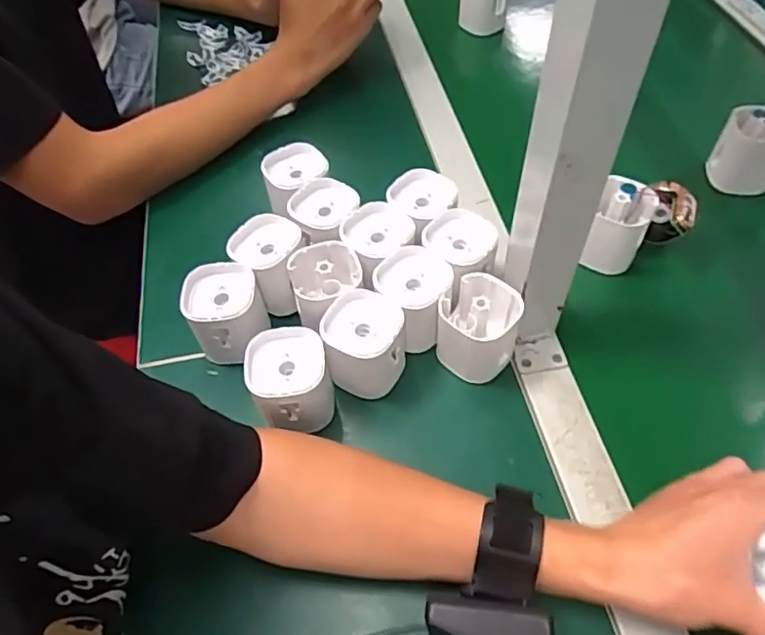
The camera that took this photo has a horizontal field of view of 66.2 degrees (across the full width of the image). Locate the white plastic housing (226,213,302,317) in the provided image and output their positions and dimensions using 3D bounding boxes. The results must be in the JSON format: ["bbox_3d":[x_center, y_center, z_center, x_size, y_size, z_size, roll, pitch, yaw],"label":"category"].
[{"bbox_3d":[-0.094,-0.043,0.490,0.053,0.062,0.058,-1,56,2],"label":"white plastic housing"}]

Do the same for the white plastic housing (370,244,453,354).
[{"bbox_3d":[0.027,-0.013,0.466,0.057,0.066,0.055,-1,56,2],"label":"white plastic housing"}]

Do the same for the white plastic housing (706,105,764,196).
[{"bbox_3d":[0.354,-0.159,0.569,0.059,0.075,0.052,27,61,19],"label":"white plastic housing"}]

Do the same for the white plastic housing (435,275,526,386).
[{"bbox_3d":[0.072,0.011,0.446,0.056,0.068,0.061,26,61,20],"label":"white plastic housing"}]

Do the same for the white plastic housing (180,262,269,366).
[{"bbox_3d":[-0.122,-0.004,0.463,0.056,0.059,0.058,-7,55,-1],"label":"white plastic housing"}]

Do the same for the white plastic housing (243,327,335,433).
[{"bbox_3d":[-0.065,0.047,0.426,0.055,0.066,0.060,-6,55,-1],"label":"white plastic housing"}]

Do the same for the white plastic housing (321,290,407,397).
[{"bbox_3d":[-0.012,0.023,0.446,0.058,0.068,0.060,13,57,12],"label":"white plastic housing"}]

